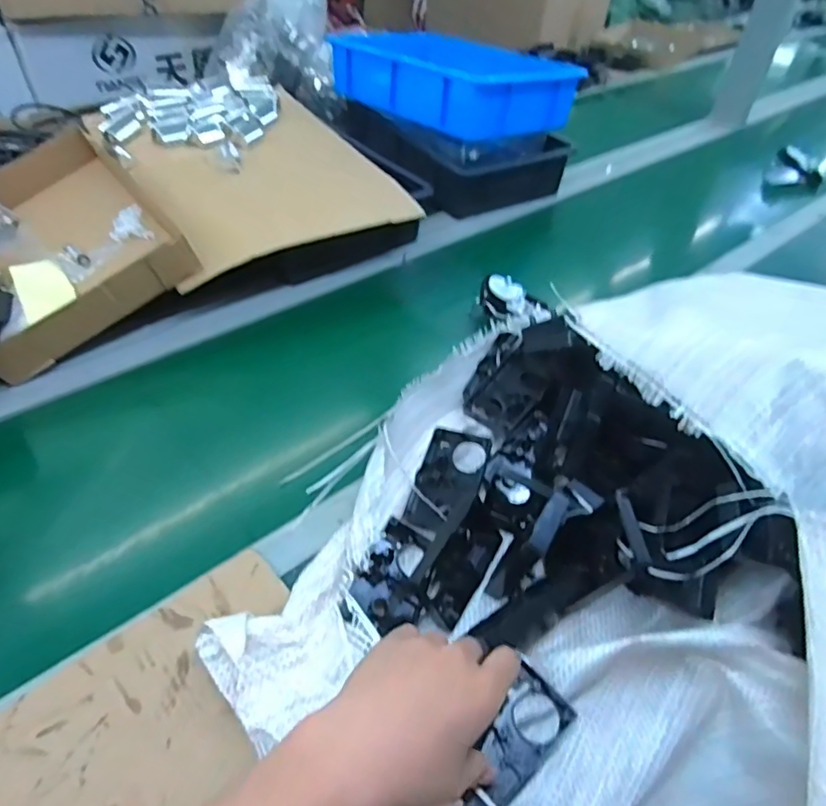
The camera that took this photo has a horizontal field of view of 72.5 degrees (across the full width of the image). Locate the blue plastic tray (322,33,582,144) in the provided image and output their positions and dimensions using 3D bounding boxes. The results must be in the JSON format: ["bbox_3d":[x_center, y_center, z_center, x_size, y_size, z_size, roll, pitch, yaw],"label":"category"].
[{"bbox_3d":[0.060,-0.575,1.001,0.232,0.097,0.395,-30,55,-29],"label":"blue plastic tray"}]

